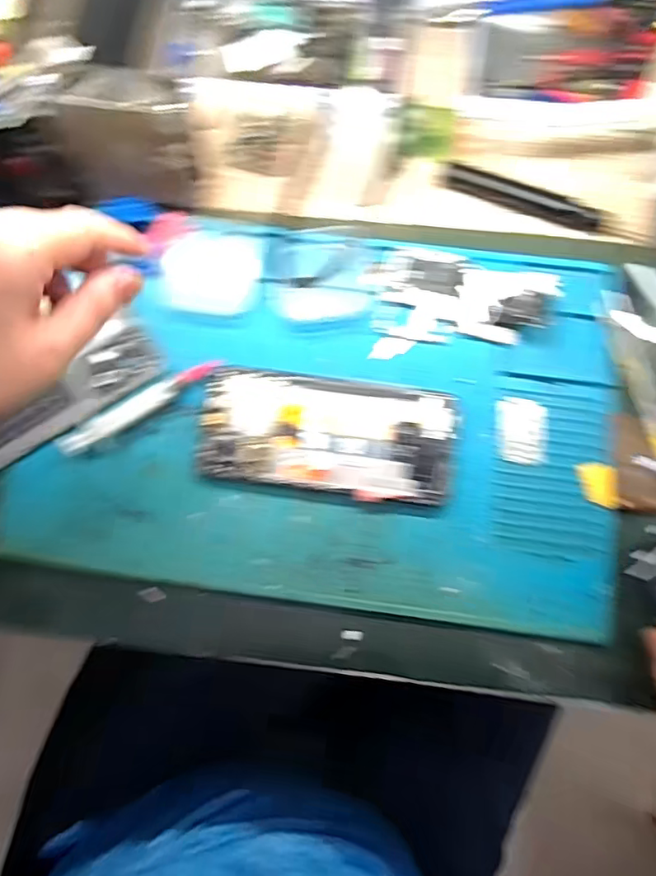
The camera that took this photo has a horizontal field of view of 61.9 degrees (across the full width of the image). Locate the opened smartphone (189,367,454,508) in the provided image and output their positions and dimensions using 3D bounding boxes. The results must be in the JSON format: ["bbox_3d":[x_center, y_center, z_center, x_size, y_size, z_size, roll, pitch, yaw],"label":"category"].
[{"bbox_3d":[-0.001,-0.002,0.347,0.159,0.005,0.074,8,76,4],"label":"opened smartphone"}]

